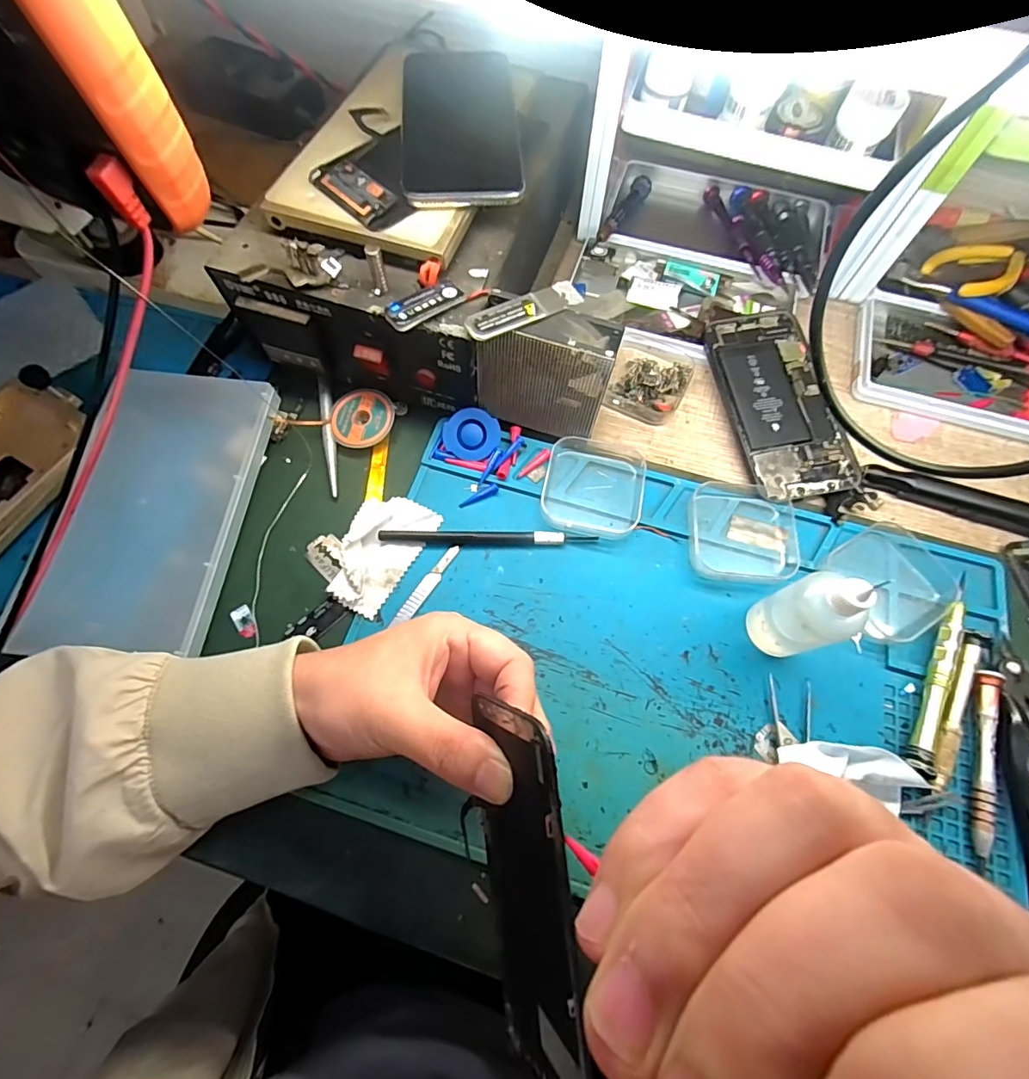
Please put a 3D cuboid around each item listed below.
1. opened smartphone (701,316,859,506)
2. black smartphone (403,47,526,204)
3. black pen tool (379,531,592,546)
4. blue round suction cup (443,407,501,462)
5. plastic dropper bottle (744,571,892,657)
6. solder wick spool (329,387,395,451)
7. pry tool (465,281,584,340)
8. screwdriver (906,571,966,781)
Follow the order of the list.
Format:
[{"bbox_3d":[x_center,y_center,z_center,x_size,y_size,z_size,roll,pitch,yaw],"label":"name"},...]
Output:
[{"bbox_3d":[0.189,-0.099,0.347,0.069,0.015,0.143,-10,69,-4],"label":"opened smartphone"},{"bbox_3d":[-0.033,-0.253,0.296,0.068,0.009,0.136,-3,69,-2],"label":"black smartphone"},{"bbox_3d":[-0.017,-0.001,0.309,0.134,0.007,0.009,1,69,0],"label":"black pen tool"},{"bbox_3d":[-0.029,-0.071,0.327,0.036,0.004,0.036,0,99,0],"label":"blue round suction cup"},{"bbox_3d":[0.153,0.040,0.255,0.028,0.081,0.033,-14,69,-6],"label":"plastic dropper bottle"},{"bbox_3d":[-0.107,-0.085,0.339,0.044,0.013,0.044,0,69,0],"label":"solder wick spool"},{"bbox_3d":[0.006,-0.127,0.269,0.070,0.007,0.017,-28,71,-11],"label":"pry tool"},{"bbox_3d":[0.243,0.073,0.277,0.013,0.013,0.126,27,71,10],"label":"screwdriver"}]

